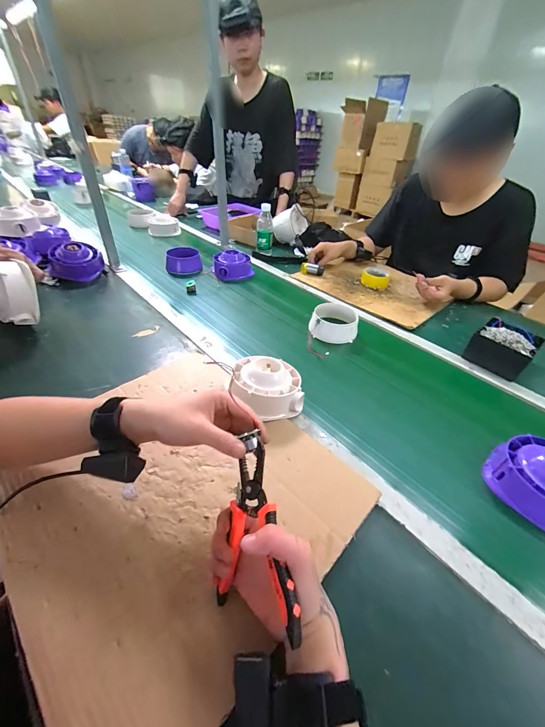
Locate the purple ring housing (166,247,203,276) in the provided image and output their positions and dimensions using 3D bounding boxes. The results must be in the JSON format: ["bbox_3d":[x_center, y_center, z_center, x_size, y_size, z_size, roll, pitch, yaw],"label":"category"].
[{"bbox_3d":[-0.308,-0.354,1.019,0.100,0.066,0.082,10,39,8],"label":"purple ring housing"}]

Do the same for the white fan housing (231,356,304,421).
[{"bbox_3d":[-0.008,0.040,0.541,0.123,0.060,0.121,1,38,-3],"label":"white fan housing"}]

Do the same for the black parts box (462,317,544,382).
[{"bbox_3d":[0.555,-0.038,0.706,0.146,0.072,0.120,-25,47,-31],"label":"black parts box"}]

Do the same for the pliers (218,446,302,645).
[{"bbox_3d":[-0.022,0.167,0.301,0.017,0.116,0.147,17,59,-34],"label":"pliers"}]

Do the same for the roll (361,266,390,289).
[{"bbox_3d":[0.356,-0.297,1.018,0.095,0.040,0.096,15,40,15],"label":"roll"}]

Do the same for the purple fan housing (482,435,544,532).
[{"bbox_3d":[0.416,0.172,0.446,0.123,0.074,0.131,-24,46,-30],"label":"purple fan housing"}]

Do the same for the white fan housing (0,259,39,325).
[{"bbox_3d":[-0.556,-0.145,0.629,0.088,0.120,0.076,-30,49,-35],"label":"white fan housing"}]

